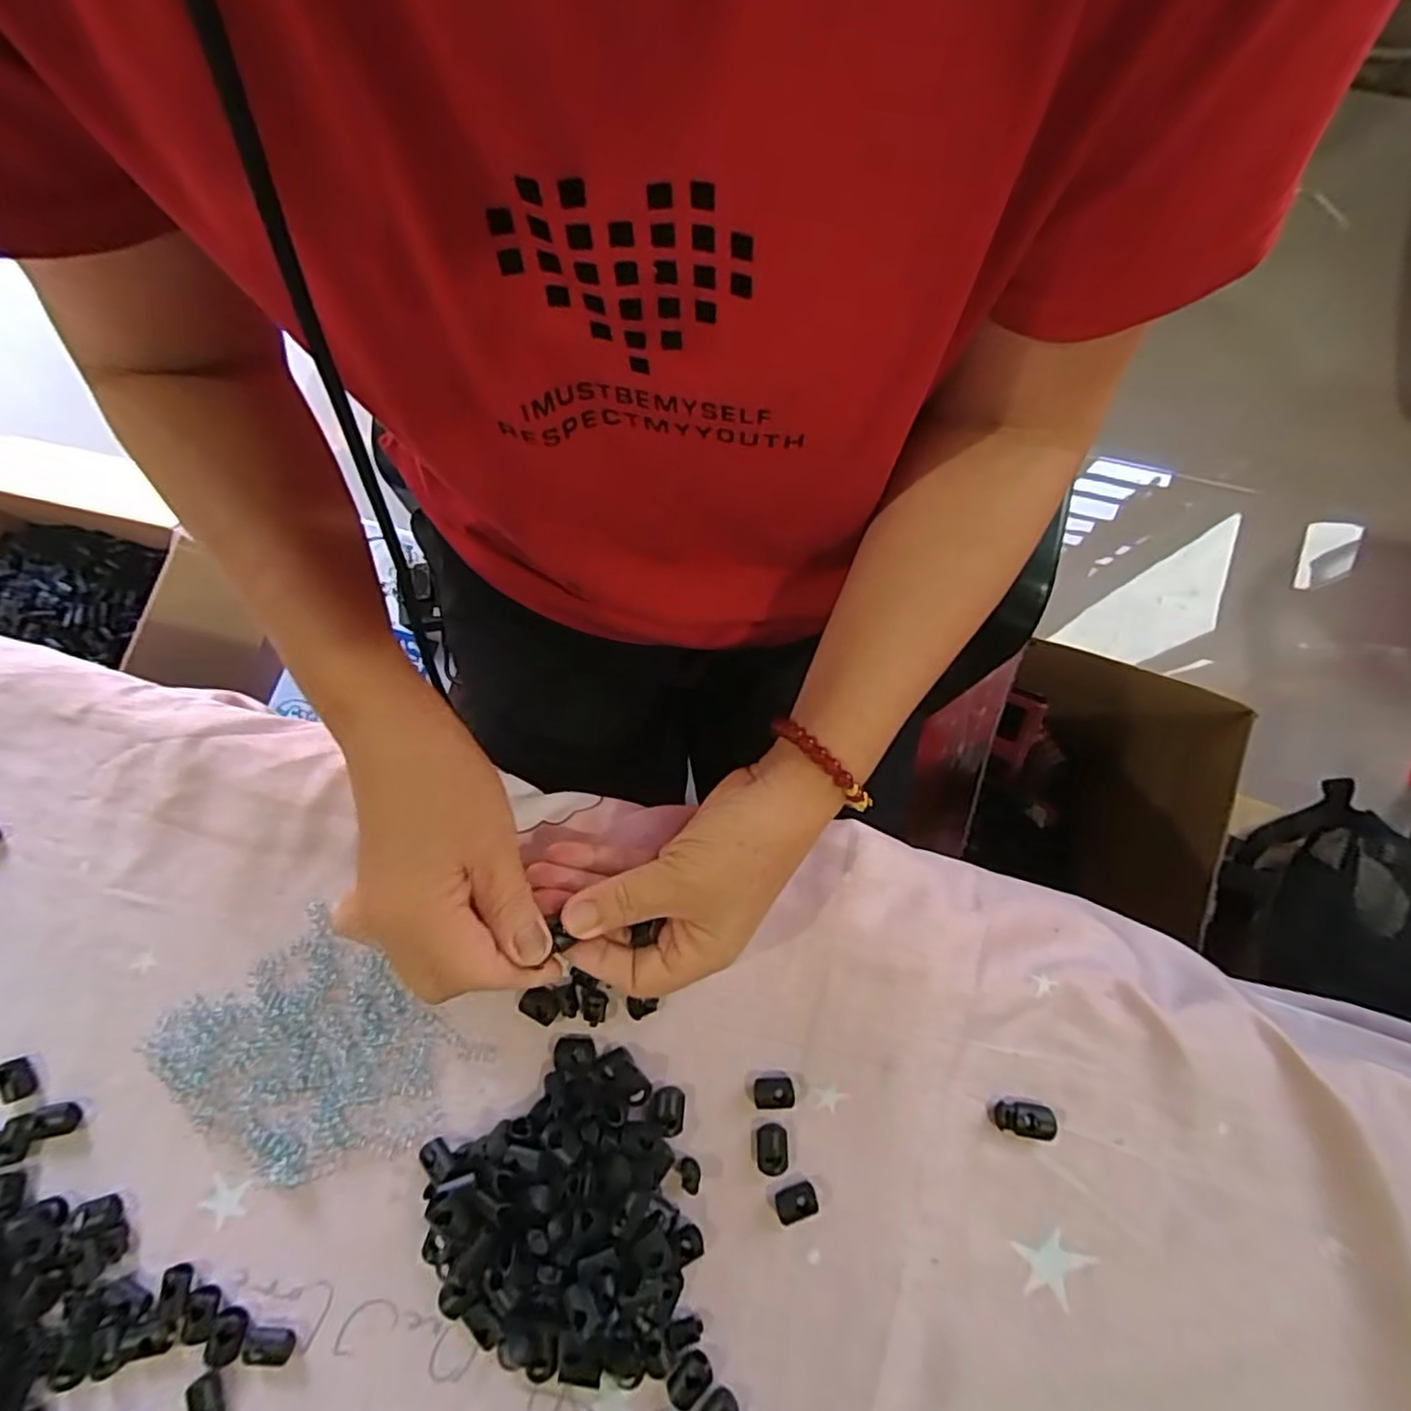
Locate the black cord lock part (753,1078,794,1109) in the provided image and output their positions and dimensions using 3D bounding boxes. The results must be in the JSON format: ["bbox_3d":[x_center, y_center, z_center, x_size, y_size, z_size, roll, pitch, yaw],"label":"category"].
[{"bbox_3d":[0.034,0.196,0.333,0.020,0.008,0.014,-2,79,0],"label":"black cord lock part"}]

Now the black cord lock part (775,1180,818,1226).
[{"bbox_3d":[0.044,0.244,0.323,0.020,0.008,0.012,-24,80,-4],"label":"black cord lock part"}]

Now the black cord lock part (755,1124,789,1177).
[{"bbox_3d":[0.033,0.222,0.329,0.015,0.007,0.022,-1,79,0],"label":"black cord lock part"}]

